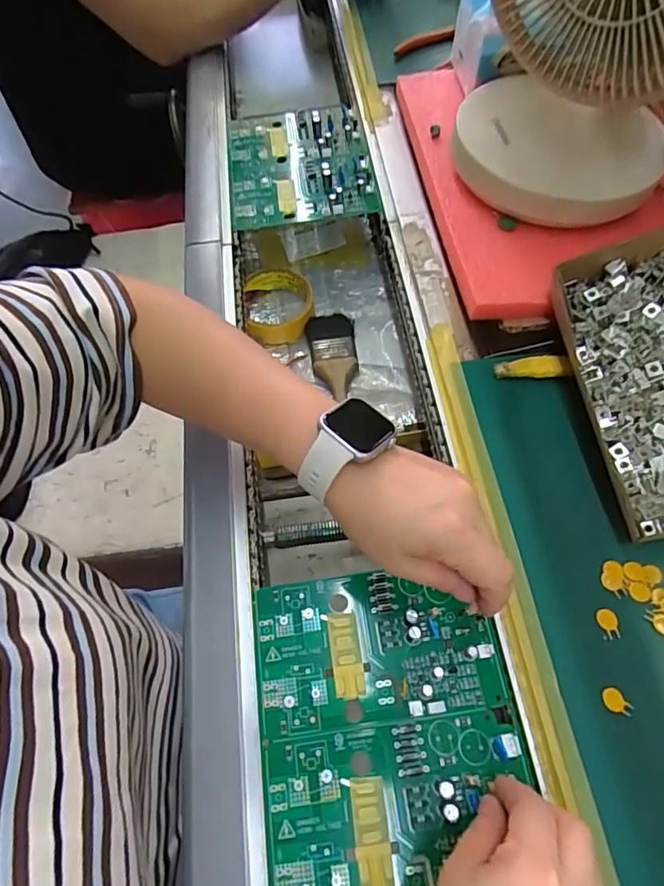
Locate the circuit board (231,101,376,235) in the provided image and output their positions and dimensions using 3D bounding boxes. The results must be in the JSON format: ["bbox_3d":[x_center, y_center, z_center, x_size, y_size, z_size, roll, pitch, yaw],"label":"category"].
[{"bbox_3d":[-0.038,-0.319,0.592,0.156,0.028,0.175,-9,62,-1],"label":"circuit board"}]

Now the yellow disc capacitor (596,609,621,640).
[{"bbox_3d":[0.184,0.120,0.347,0.013,0.004,0.019,-6,62,1],"label":"yellow disc capacitor"}]

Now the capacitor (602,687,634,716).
[{"bbox_3d":[0.176,0.160,0.321,0.018,0.004,0.013,28,67,17],"label":"capacitor"}]

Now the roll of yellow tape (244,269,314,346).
[{"bbox_3d":[-0.059,-0.152,0.590,0.075,0.034,0.088,-7,62,0],"label":"roll of yellow tape"}]

